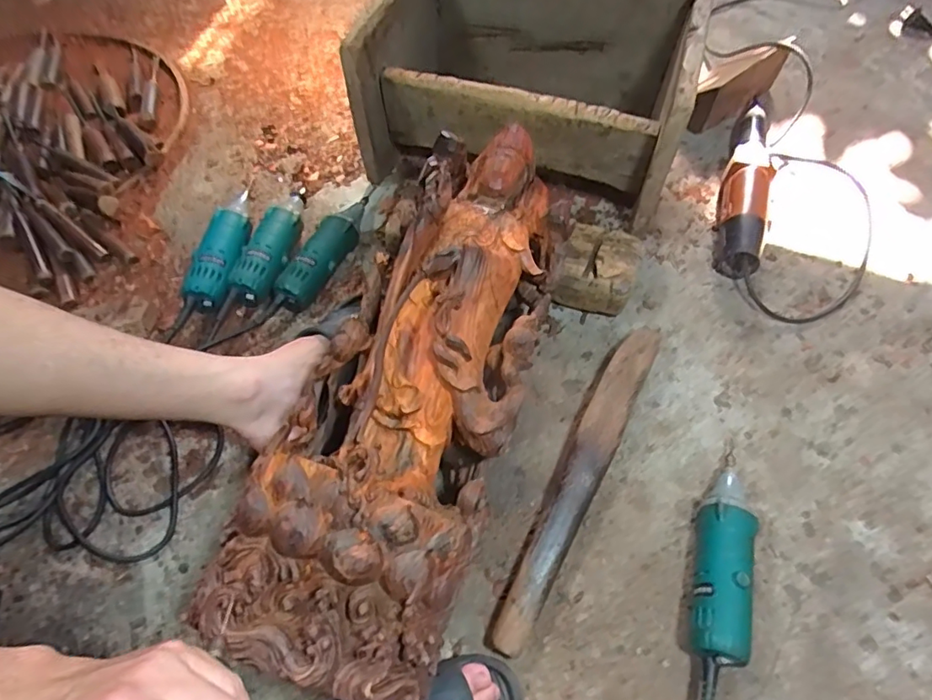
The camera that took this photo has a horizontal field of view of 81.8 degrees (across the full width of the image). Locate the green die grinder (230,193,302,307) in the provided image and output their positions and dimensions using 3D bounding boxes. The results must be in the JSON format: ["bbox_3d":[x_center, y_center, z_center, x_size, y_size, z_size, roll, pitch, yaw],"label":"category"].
[{"bbox_3d":[-0.270,-0.140,0.751,0.060,0.059,0.179,3,62,1],"label":"green die grinder"}]

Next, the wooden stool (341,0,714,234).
[{"bbox_3d":[0.090,-0.377,0.772,0.408,0.235,0.305,17,63,9],"label":"wooden stool"}]

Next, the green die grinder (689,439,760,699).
[{"bbox_3d":[0.257,0.211,0.544,0.052,0.060,0.269,18,63,9],"label":"green die grinder"}]

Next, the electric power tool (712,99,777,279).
[{"bbox_3d":[0.423,-0.256,0.814,0.064,0.056,0.341,16,63,8],"label":"electric power tool"}]

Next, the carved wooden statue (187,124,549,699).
[{"bbox_3d":[-0.043,0.012,0.542,0.204,0.144,0.557,17,63,8],"label":"carved wooden statue"}]

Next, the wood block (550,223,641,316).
[{"bbox_3d":[0.173,-0.103,0.718,0.105,0.071,0.104,16,63,8],"label":"wood block"}]

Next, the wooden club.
[{"bbox_3d":[0.128,0.136,0.603,0.047,0.053,0.393,25,65,12],"label":"wooden club"}]

